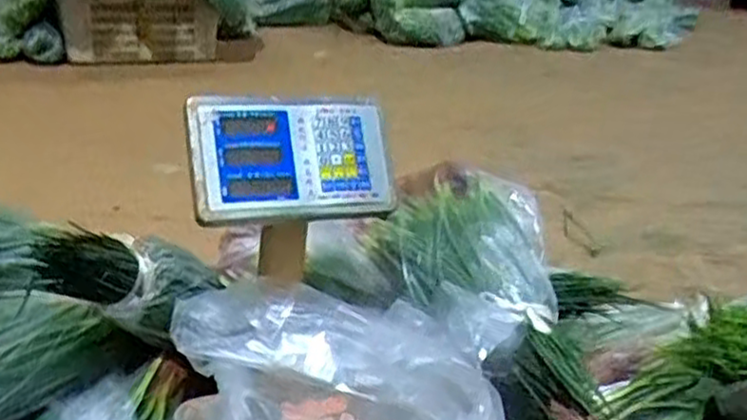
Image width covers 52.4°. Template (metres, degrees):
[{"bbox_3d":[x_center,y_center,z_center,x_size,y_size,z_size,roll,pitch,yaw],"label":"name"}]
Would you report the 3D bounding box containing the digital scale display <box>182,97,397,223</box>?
[{"bbox_3d":[-0.094,-0.063,0.909,0.245,0.152,0.029,-3,-14,-25],"label":"digital scale display"}]

